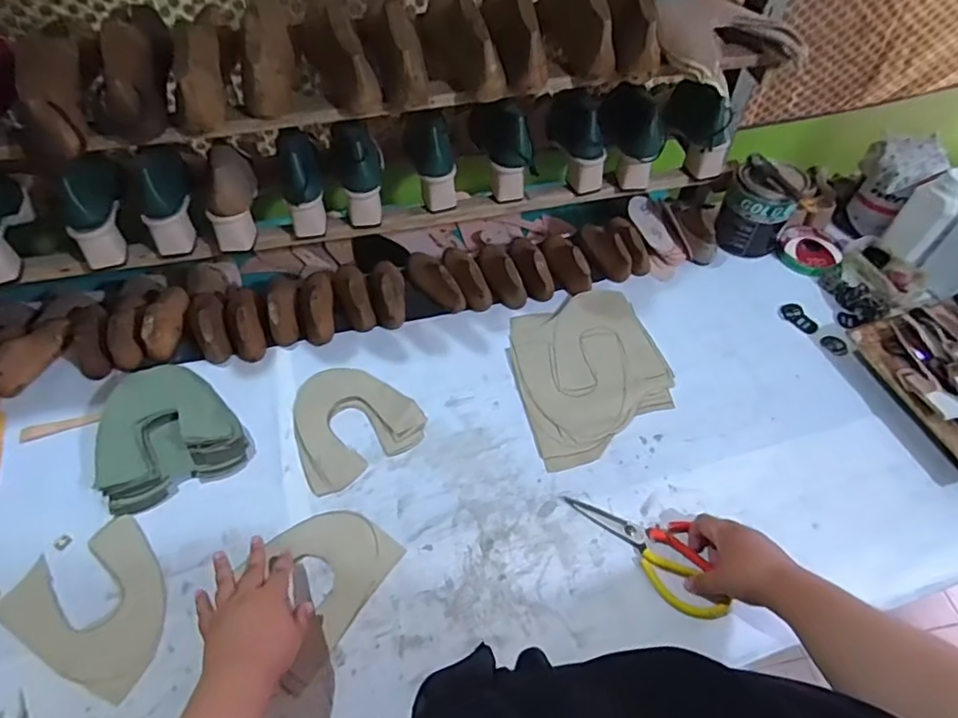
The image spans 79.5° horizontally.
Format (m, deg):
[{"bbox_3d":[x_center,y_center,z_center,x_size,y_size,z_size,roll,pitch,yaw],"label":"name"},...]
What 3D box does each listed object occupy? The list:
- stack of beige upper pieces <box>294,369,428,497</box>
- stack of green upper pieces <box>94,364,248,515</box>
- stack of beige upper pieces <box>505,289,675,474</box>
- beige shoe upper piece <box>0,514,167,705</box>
[{"bbox_3d":[-0.178,0.080,0.793,0.167,0.006,0.167,-30,61,-20],"label":"stack of beige upper pieces"},{"bbox_3d":[-0.410,0.088,0.750,0.170,0.051,0.178,-25,59,-17],"label":"stack of green upper pieces"},{"bbox_3d":[0.161,0.014,0.841,0.223,0.006,0.261,-14,57,-10],"label":"stack of beige upper pieces"},{"bbox_3d":[-0.428,0.274,0.657,0.192,0.006,0.149,27,60,17],"label":"beige shoe upper piece"}]

